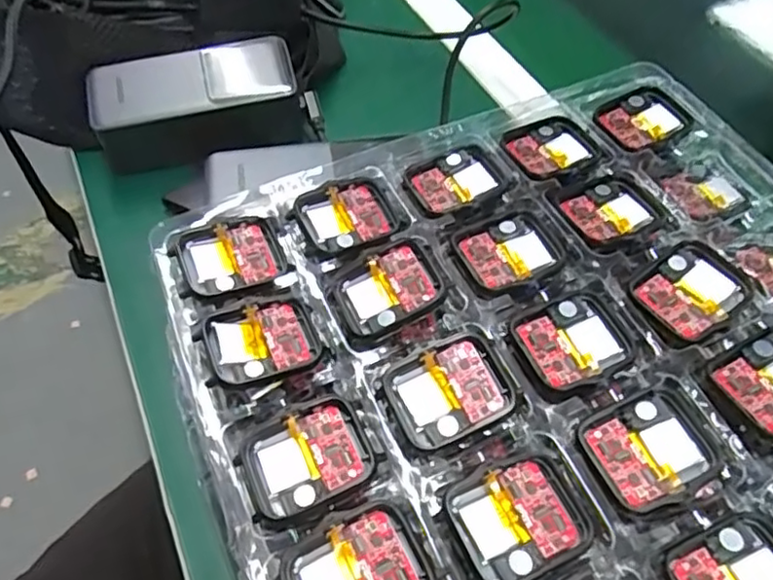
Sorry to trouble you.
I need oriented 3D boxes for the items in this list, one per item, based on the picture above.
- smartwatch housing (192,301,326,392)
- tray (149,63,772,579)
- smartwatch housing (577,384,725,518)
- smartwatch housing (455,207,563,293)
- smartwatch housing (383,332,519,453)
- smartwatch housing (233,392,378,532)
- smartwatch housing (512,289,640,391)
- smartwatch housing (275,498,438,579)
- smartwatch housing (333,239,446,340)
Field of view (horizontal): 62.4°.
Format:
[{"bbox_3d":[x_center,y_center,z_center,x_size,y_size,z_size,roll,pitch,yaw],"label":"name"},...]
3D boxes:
[{"bbox_3d":[-0.050,0.021,0.256,0.045,0.007,0.036,-17,55,-14],"label":"smartwatch housing"},{"bbox_3d":[0.075,0.033,0.262,0.284,0.041,0.271,-21,56,-14],"label":"tray"},{"bbox_3d":[0.095,0.056,0.228,0.042,0.005,0.038,-20,56,-15],"label":"smartwatch housing"},{"bbox_3d":[0.055,-0.017,0.280,0.042,0.004,0.037,-18,56,-14],"label":"smartwatch housing"},{"bbox_3d":[0.025,0.037,0.238,0.044,0.008,0.036,-19,56,-15],"label":"smartwatch housing"},{"bbox_3d":[-0.028,0.061,0.230,0.046,0.008,0.039,-22,56,-16],"label":"smartwatch housing"},{"bbox_3d":[0.076,0.020,0.254,0.044,0.005,0.038,-18,56,-14],"label":"smartwatch housing"},{"bbox_3d":[-0.009,0.090,0.200,0.045,0.009,0.037,-19,56,-15],"label":"smartwatch housing"},{"bbox_3d":[0.001,0.001,0.270,0.042,0.015,0.034,-17,55,-13],"label":"smartwatch housing"}]

